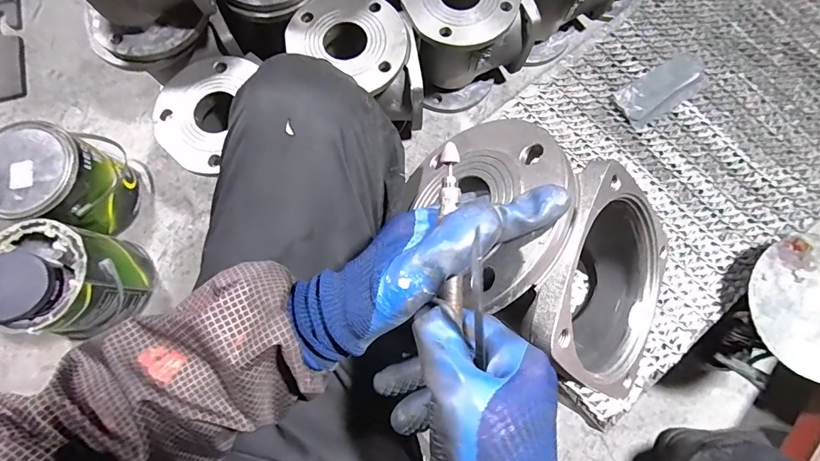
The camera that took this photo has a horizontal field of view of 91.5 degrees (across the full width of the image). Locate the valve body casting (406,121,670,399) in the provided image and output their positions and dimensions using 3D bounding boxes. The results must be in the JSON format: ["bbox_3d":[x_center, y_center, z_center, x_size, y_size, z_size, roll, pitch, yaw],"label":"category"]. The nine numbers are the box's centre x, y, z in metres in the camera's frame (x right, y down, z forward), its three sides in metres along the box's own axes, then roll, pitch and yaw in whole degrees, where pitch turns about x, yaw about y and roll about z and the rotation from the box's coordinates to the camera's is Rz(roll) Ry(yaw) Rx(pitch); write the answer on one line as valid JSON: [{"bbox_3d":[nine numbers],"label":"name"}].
[{"bbox_3d":[0.110,0.019,0.322,0.216,0.137,0.146,29,79,6],"label":"valve body casting"}]

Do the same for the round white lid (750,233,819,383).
[{"bbox_3d":[0.484,0.088,0.464,0.159,0.010,0.165,0,77,0],"label":"round white lid"}]

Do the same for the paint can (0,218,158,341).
[{"bbox_3d":[-0.518,0.074,0.612,0.137,0.187,0.149,0,77,0],"label":"paint can"}]

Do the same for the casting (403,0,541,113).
[{"bbox_3d":[0.084,-0.351,0.692,0.177,0.189,0.192,-27,79,-6],"label":"casting"}]

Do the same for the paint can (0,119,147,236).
[{"bbox_3d":[-0.559,-0.085,0.654,0.140,0.164,0.161,8,78,2],"label":"paint can"}]

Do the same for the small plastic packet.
[{"bbox_3d":[0.355,-0.201,0.559,0.136,0.020,0.060,-33,79,-7],"label":"small plastic packet"}]

